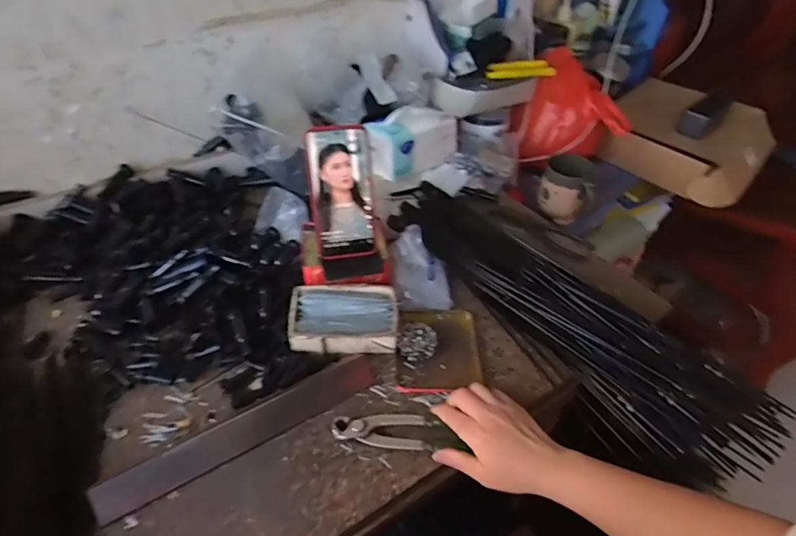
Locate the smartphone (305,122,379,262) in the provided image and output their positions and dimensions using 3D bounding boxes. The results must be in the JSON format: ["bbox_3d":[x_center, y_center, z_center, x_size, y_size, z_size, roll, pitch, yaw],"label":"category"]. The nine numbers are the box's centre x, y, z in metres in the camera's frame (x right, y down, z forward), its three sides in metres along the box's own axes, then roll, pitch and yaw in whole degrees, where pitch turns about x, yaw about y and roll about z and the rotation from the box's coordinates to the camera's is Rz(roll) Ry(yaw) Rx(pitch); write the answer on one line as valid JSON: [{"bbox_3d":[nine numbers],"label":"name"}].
[{"bbox_3d":[-0.070,-0.094,0.595,0.079,0.162,0.015,-8,19,-7],"label":"smartphone"}]

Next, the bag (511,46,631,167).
[{"bbox_3d":[0.349,-0.306,0.926,0.189,0.159,0.182,25,48,27],"label":"bag"}]

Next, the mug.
[{"bbox_3d":[0.313,-0.144,0.867,0.095,0.099,0.088,20,46,22],"label":"mug"}]

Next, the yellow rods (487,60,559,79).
[{"bbox_3d":[0.232,-0.367,0.868,0.138,0.028,0.024,-10,42,-9],"label":"yellow rods"}]

